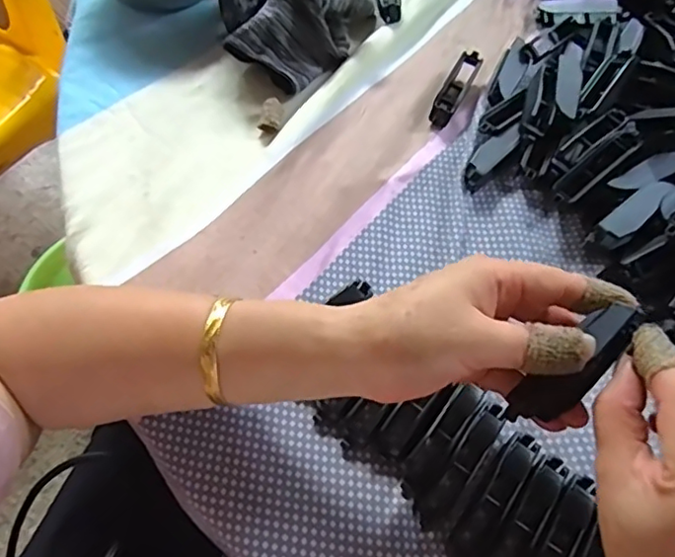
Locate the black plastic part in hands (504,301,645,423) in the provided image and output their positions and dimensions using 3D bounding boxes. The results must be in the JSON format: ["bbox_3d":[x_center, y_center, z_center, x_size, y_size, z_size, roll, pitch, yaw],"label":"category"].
[{"bbox_3d":[0.106,0.041,0.267,0.073,0.007,0.022,-46,66,14],"label":"black plastic part in hands"}]

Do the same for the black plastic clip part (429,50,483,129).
[{"bbox_3d":[0.092,-0.147,0.458,0.016,0.015,0.075,26,63,13],"label":"black plastic clip part"}]

